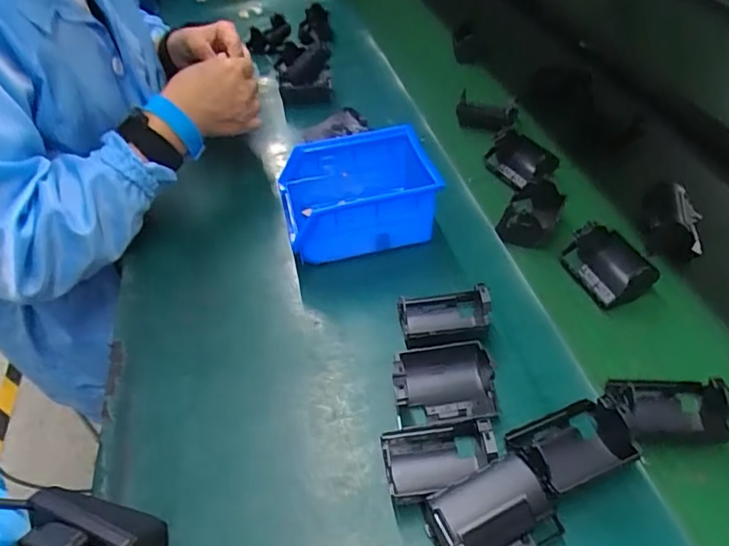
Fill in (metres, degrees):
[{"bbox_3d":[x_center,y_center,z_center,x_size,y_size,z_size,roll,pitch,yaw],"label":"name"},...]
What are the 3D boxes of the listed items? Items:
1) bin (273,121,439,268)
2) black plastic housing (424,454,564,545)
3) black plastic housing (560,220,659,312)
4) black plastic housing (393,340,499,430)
[{"bbox_3d":[-0.005,-0.071,0.515,0.147,0.076,0.109,-7,45,-3],"label":"bin"},{"bbox_3d":[0.073,0.145,0.311,0.067,0.039,0.046,-20,47,-16],"label":"black plastic housing"},{"bbox_3d":[0.212,-0.011,0.471,0.049,0.033,0.071,-15,46,-11],"label":"black plastic housing"},{"bbox_3d":[0.056,0.076,0.383,0.070,0.036,0.053,-5,45,-2],"label":"black plastic housing"}]

